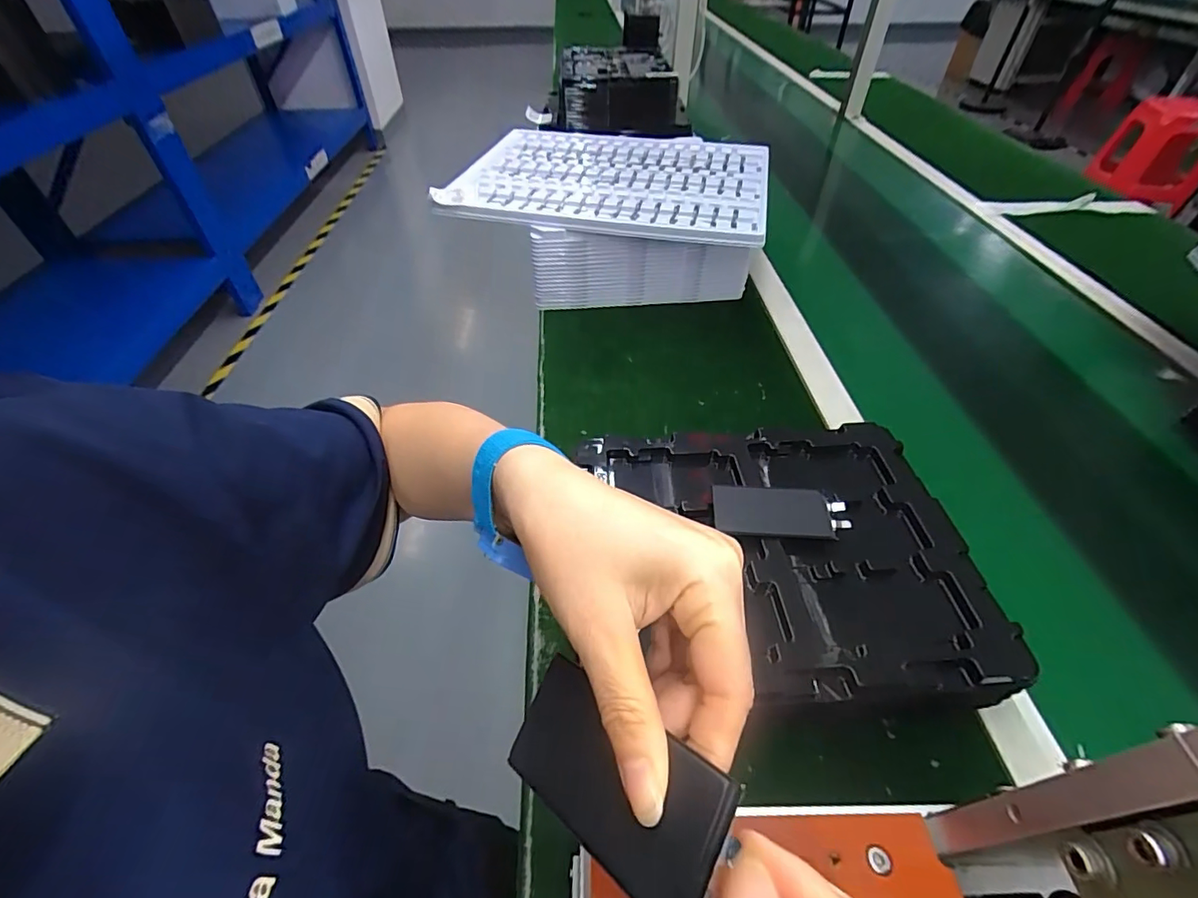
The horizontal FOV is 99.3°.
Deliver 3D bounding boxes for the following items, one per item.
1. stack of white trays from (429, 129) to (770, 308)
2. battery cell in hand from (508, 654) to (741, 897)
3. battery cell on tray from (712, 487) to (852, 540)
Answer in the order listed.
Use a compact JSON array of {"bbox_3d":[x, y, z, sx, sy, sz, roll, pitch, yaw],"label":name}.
[{"bbox_3d":[0.023,-0.335,0.736,0.402,0.124,0.317,6,50,8],"label":"stack of white trays"},{"bbox_3d":[0.004,0.110,0.172,0.083,0.008,0.043,13,72,47],"label":"battery cell in hand"},{"bbox_3d":[0.134,0.048,0.382,0.097,0.012,0.039,2,50,4],"label":"battery cell on tray"}]

